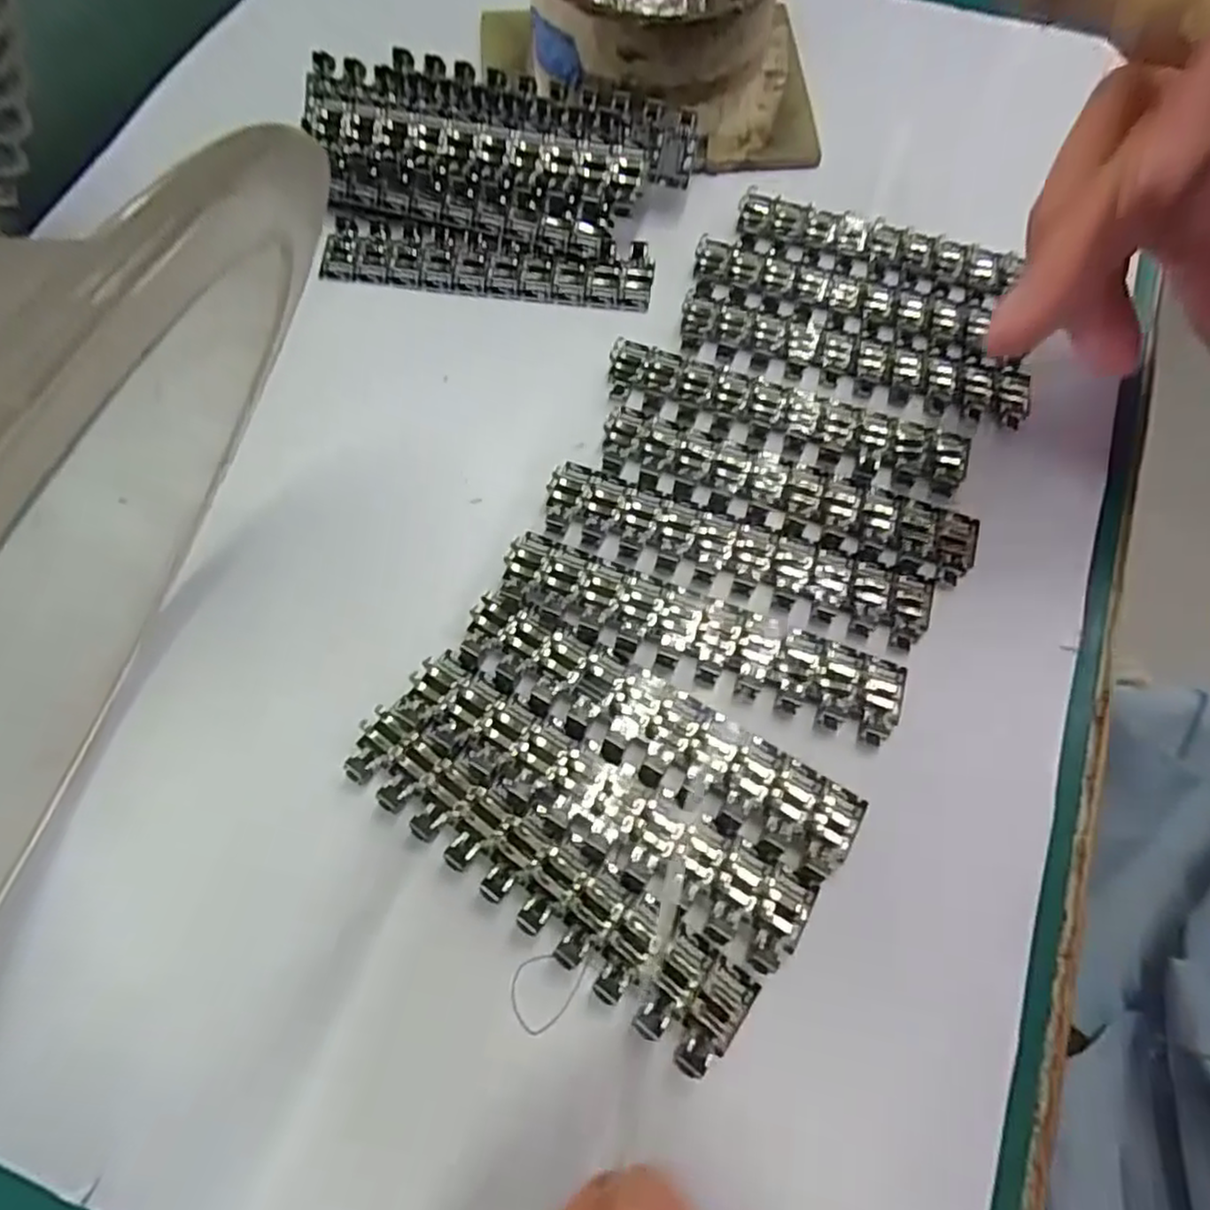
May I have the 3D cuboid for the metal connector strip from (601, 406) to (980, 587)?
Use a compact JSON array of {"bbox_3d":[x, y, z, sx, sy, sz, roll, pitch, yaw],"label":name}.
[{"bbox_3d":[0.052,-0.034,0.207,0.109,0.005,0.025,21,71,5],"label":"metal connector strip"}]

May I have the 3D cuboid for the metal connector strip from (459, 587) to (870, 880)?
[{"bbox_3d":[0.012,0.031,0.181,0.108,0.004,0.026,29,70,9],"label":"metal connector strip"}]

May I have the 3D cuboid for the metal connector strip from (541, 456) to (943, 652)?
[{"bbox_3d":[0.036,-0.014,0.201,0.109,0.006,0.027,20,71,5],"label":"metal connector strip"}]

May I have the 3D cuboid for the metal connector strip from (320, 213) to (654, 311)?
[{"bbox_3d":[-0.039,-0.114,0.237,0.109,0.004,0.023,7,84,2],"label":"metal connector strip"}]

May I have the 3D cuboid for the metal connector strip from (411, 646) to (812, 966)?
[{"bbox_3d":[-0.002,0.046,0.174,0.109,0.005,0.024,31,71,10],"label":"metal connector strip"}]

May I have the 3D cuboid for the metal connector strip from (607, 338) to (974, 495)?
[{"bbox_3d":[0.054,-0.059,0.216,0.108,0.005,0.025,20,71,5],"label":"metal connector strip"}]

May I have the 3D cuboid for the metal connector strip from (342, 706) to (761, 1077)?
[{"bbox_3d":[-0.016,0.062,0.166,0.109,0.008,0.023,36,71,11],"label":"metal connector strip"}]

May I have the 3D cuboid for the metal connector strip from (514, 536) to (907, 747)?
[{"bbox_3d":[0.024,0.007,0.191,0.109,0.004,0.026,19,71,5],"label":"metal connector strip"}]

